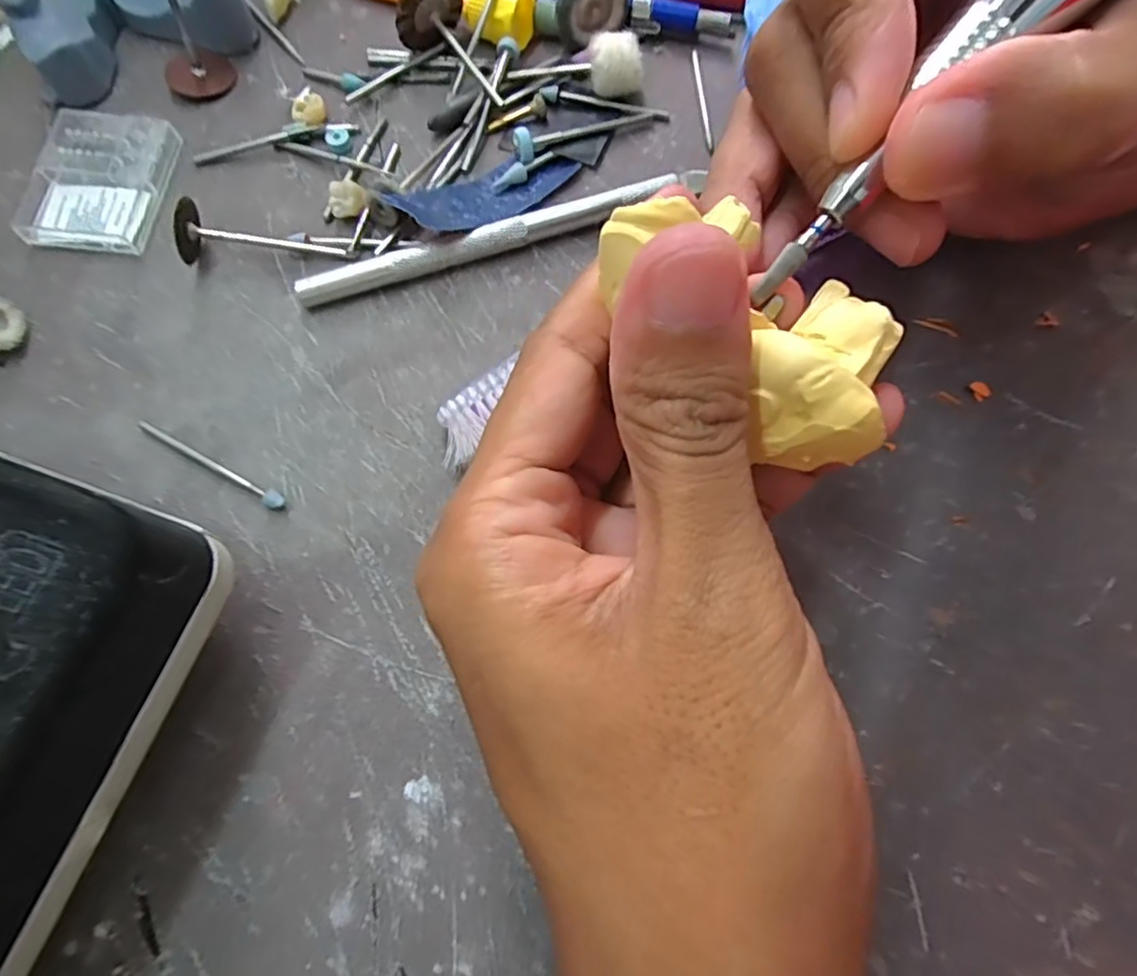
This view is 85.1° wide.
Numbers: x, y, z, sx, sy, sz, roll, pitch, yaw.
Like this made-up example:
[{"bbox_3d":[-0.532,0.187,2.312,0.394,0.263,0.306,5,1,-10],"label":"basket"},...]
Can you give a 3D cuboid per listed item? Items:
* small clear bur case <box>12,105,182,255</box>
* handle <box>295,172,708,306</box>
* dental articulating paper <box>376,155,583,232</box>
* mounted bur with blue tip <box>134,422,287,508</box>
[{"bbox_3d":[-0.139,-0.091,0.183,0.034,0.008,0.045,7,72,1],"label":"small clear bur case"},{"bbox_3d":[-0.018,-0.074,0.181,0.121,0.009,0.007,-20,74,-8],"label":"handle"},{"bbox_3d":[-0.024,-0.090,0.184,0.055,0.011,0.021,-37,77,-12],"label":"dental articulating paper"},{"bbox_3d":[-0.092,-0.007,0.160,0.046,0.004,0.004,30,74,7],"label":"mounted bur with blue tip"}]

